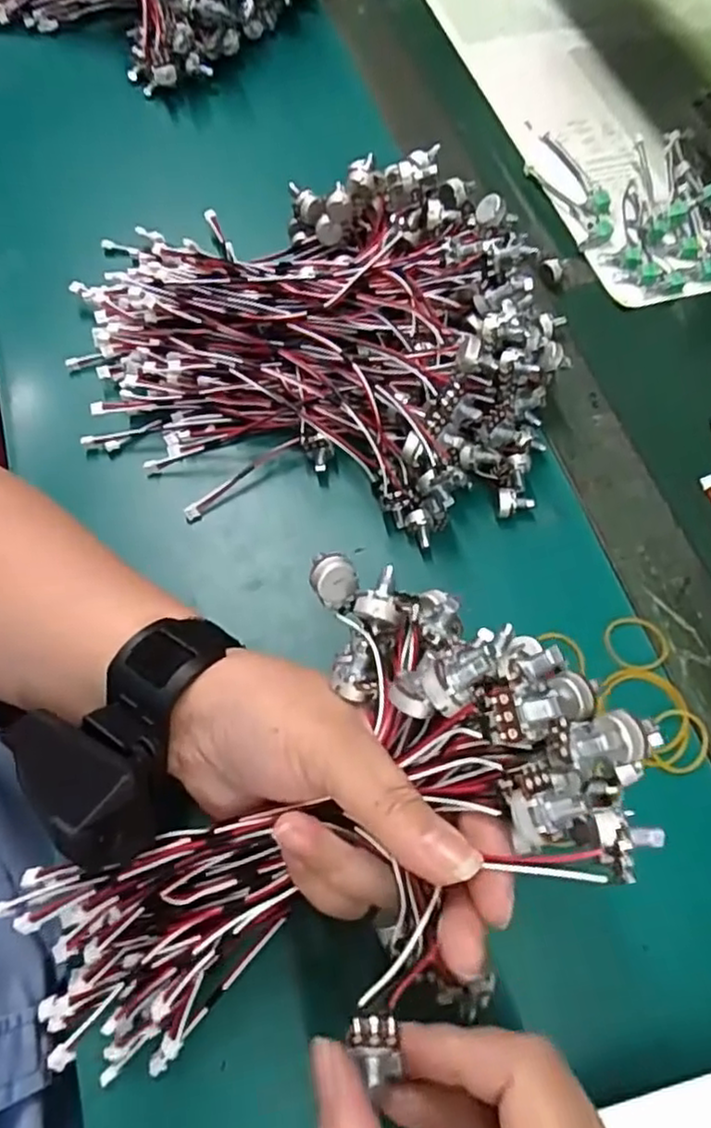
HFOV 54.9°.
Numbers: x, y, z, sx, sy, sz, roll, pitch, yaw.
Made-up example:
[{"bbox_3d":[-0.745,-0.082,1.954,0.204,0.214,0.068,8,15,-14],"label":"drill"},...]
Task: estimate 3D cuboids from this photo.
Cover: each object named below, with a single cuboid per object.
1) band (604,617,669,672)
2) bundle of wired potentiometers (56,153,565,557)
[{"bbox_3d":[0.144,0.040,0.351,0.032,0.004,0.028,-13,66,-7],"label":"band"},{"bbox_3d":[-0.032,-0.136,0.390,0.296,0.084,0.201,16,66,7],"label":"bundle of wired potentiometers"}]

